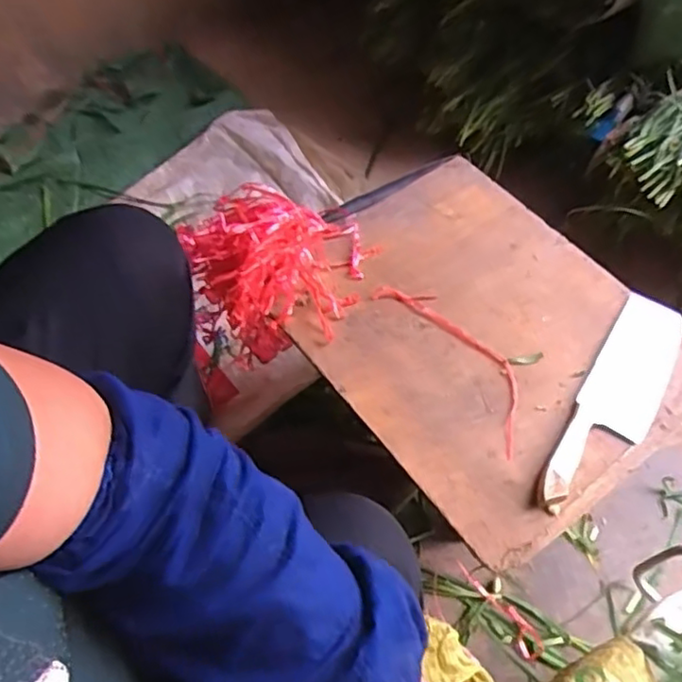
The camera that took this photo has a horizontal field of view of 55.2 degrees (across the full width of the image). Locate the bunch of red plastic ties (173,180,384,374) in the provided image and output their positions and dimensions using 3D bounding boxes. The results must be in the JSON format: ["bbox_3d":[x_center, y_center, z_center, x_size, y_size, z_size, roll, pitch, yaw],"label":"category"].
[{"bbox_3d":[-0.073,-0.102,0.799,0.201,0.086,0.205,-25,62,-11],"label":"bunch of red plastic ties"}]

